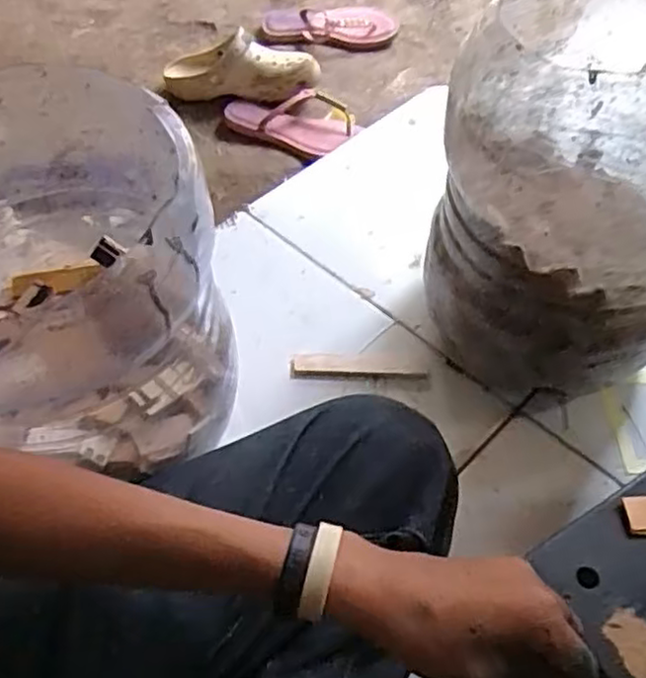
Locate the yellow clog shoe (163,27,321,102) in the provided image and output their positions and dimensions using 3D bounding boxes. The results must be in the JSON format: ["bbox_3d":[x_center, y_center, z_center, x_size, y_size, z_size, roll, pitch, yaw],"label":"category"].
[{"bbox_3d":[-0.129,-0.422,1.054,0.249,0.082,0.082,6,53,18],"label":"yellow clog shoe"}]

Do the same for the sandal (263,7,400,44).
[{"bbox_3d":[0.011,-0.528,1.156,0.224,0.044,0.069,4,54,2],"label":"sandal"}]

